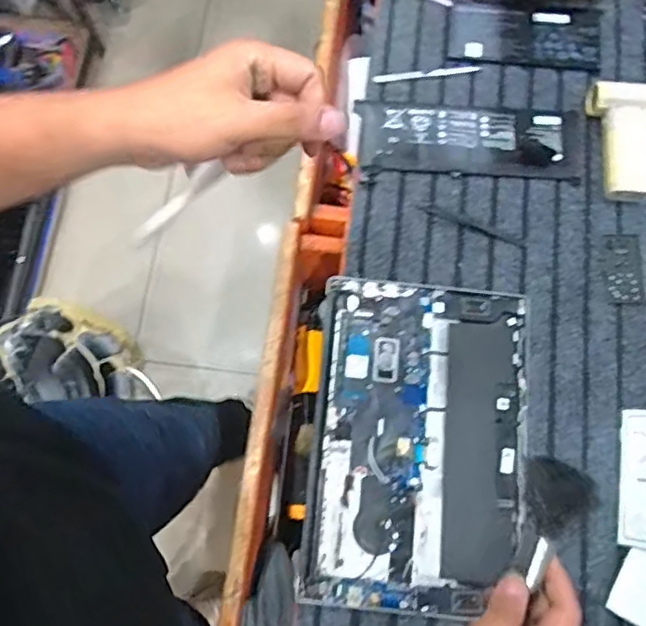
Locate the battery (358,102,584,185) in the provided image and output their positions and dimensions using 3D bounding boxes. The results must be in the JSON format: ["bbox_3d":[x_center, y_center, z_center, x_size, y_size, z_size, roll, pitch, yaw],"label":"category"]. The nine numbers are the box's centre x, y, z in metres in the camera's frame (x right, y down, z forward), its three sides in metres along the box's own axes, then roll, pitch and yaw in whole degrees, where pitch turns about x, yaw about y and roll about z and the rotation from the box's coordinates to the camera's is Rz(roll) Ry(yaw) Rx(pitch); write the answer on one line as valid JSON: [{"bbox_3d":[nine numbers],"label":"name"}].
[{"bbox_3d":[0.171,-0.202,0.729,0.251,0.006,0.092,3,73,1],"label":"battery"}]

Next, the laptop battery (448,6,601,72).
[{"bbox_3d":[0.251,-0.346,0.766,0.184,0.012,0.085,4,73,2],"label":"laptop battery"}]

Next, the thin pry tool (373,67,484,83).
[{"bbox_3d":[0.127,-0.293,0.759,0.129,0.004,0.013,-7,73,-2],"label":"thin pry tool"}]

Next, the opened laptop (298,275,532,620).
[{"bbox_3d":[0.097,0.125,0.628,0.215,0.016,0.318,4,73,2],"label":"opened laptop"}]

